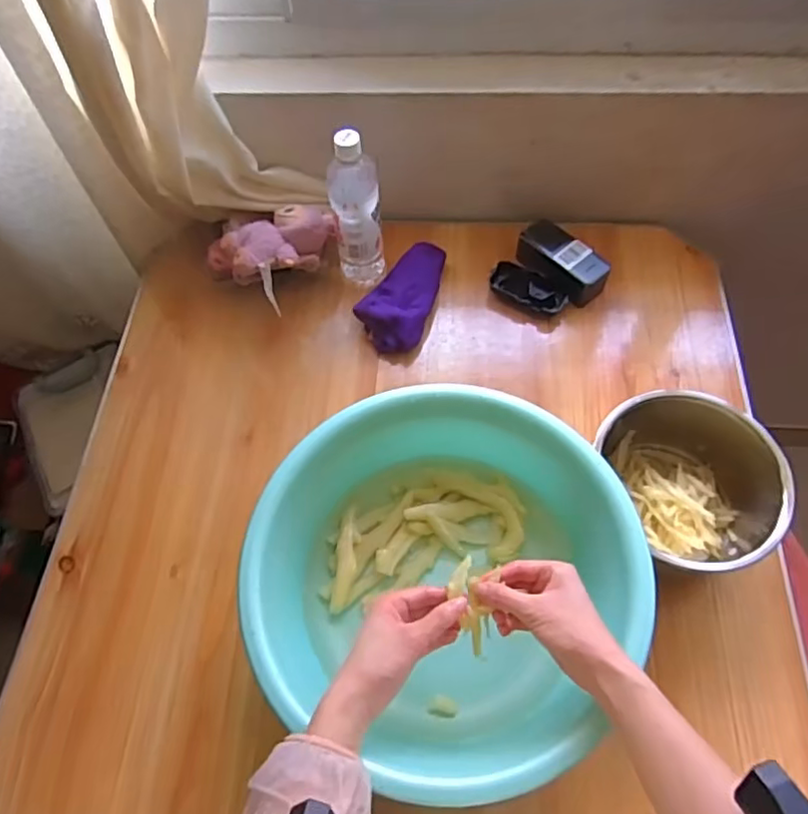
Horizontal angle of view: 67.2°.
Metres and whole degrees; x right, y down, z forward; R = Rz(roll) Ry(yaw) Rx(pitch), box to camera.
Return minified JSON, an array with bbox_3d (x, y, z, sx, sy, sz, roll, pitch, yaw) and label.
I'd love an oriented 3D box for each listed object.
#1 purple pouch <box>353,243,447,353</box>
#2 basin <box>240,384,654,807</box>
[{"bbox_3d":[-0.004,-0.158,0.856,0.093,0.051,0.173,16,64,11],"label":"purple pouch"},{"bbox_3d":[0.040,0.179,0.628,0.366,0.134,0.339,-1,62,2],"label":"basin"}]

